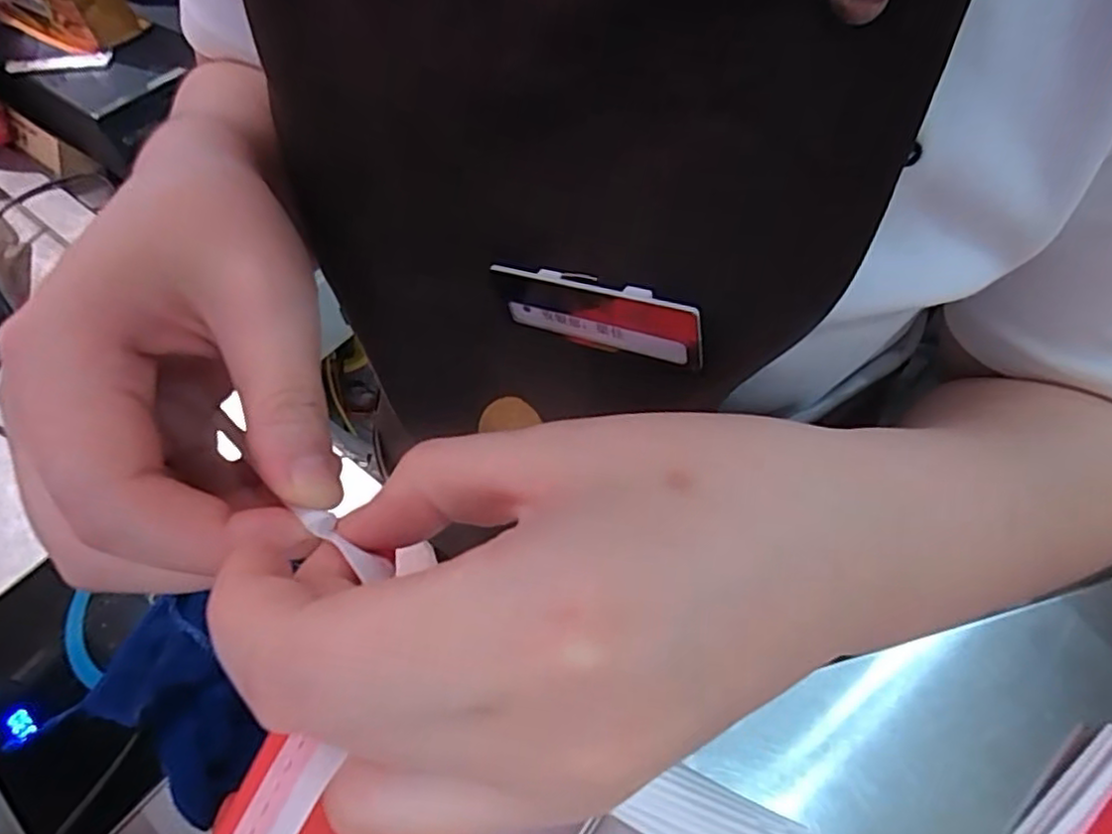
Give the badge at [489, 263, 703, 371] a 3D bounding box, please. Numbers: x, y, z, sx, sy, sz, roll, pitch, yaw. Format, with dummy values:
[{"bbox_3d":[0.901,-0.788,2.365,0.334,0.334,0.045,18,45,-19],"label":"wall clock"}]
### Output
[{"bbox_3d":[0.013,-0.032,0.201,0.069,0.022,0.009,19,60,27],"label":"badge"}]

